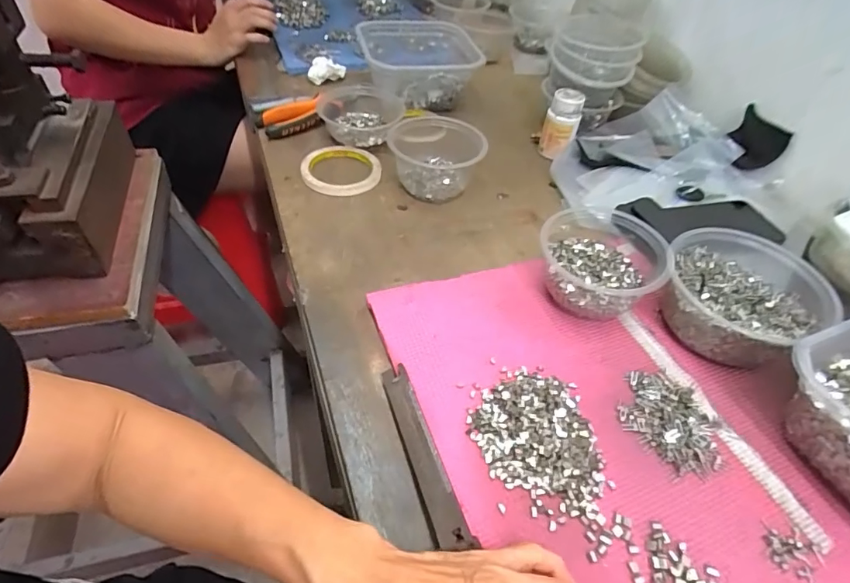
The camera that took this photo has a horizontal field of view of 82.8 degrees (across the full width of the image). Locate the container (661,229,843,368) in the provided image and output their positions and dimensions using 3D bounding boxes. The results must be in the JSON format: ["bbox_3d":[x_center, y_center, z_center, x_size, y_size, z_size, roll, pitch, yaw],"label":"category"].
[{"bbox_3d":[0.285,0.003,0.438,0.125,0.072,0.127,3,47,-4],"label":"container"}]

